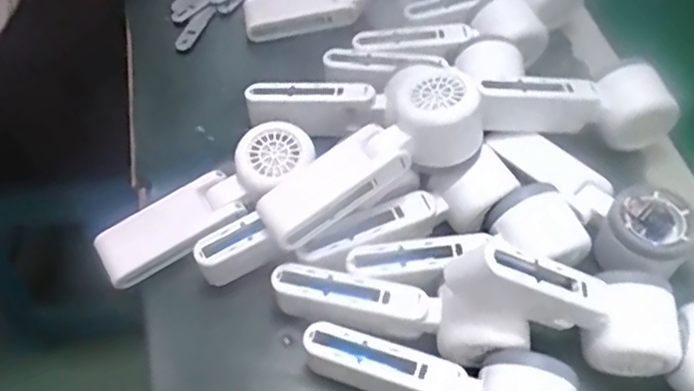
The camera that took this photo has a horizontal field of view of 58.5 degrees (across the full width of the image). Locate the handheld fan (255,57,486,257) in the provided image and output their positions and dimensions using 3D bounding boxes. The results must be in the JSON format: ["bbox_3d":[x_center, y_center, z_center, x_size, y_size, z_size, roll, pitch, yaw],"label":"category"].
[{"bbox_3d":[0.017,-0.025,0.427,0.164,0.054,0.063,-35,63,-1],"label":"handheld fan"}]

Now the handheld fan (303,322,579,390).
[{"bbox_3d":[0.057,0.120,0.390,0.167,0.048,0.059,14,58,7],"label":"handheld fan"}]

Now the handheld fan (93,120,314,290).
[{"bbox_3d":[-0.100,0.003,0.443,0.164,0.029,0.046,-35,64,-5],"label":"handheld fan"}]

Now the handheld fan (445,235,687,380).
[{"bbox_3d":[0.135,0.060,0.384,0.160,0.051,0.061,21,56,-16],"label":"handheld fan"}]

